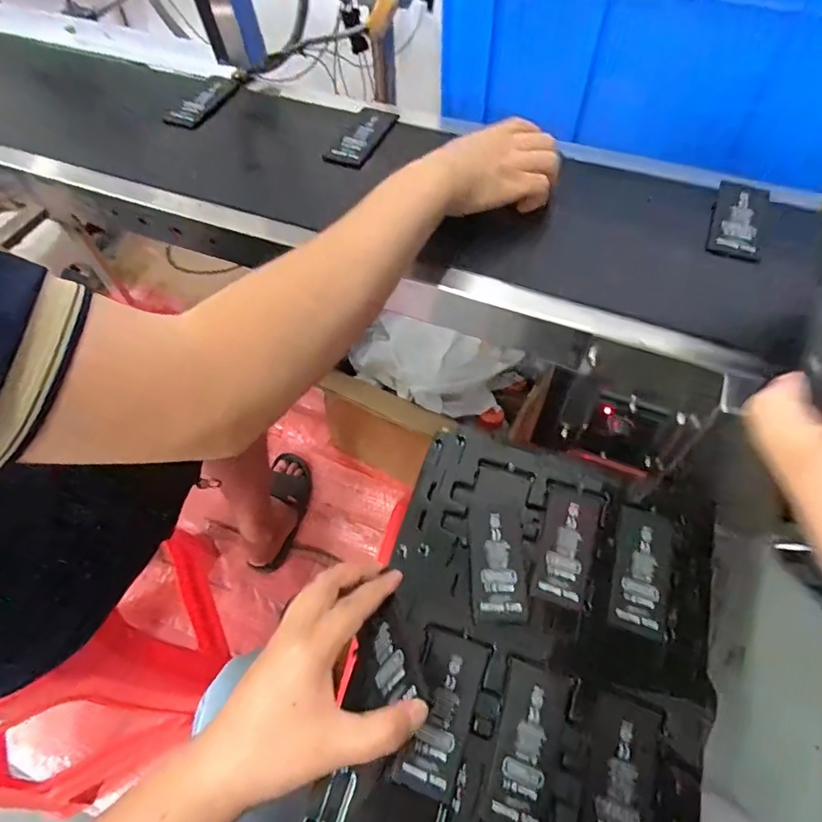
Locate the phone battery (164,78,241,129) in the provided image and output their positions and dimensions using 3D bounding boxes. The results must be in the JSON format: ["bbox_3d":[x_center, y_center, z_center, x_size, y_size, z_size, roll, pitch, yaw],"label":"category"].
[{"bbox_3d":[-0.235,-0.355,0.593,0.047,0.011,0.096,20,60,14],"label":"phone battery"}]

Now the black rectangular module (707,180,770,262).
[{"bbox_3d":[0.296,-0.173,0.466,0.045,0.012,0.090,20,64,13],"label":"black rectangular module"}]

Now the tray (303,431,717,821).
[{"bbox_3d":[0.092,0.177,0.384,0.243,0.015,0.317,15,59,11],"label":"tray"}]

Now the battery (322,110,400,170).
[{"bbox_3d":[-0.051,-0.290,0.552,0.042,0.010,0.105,23,62,3],"label":"battery"}]

